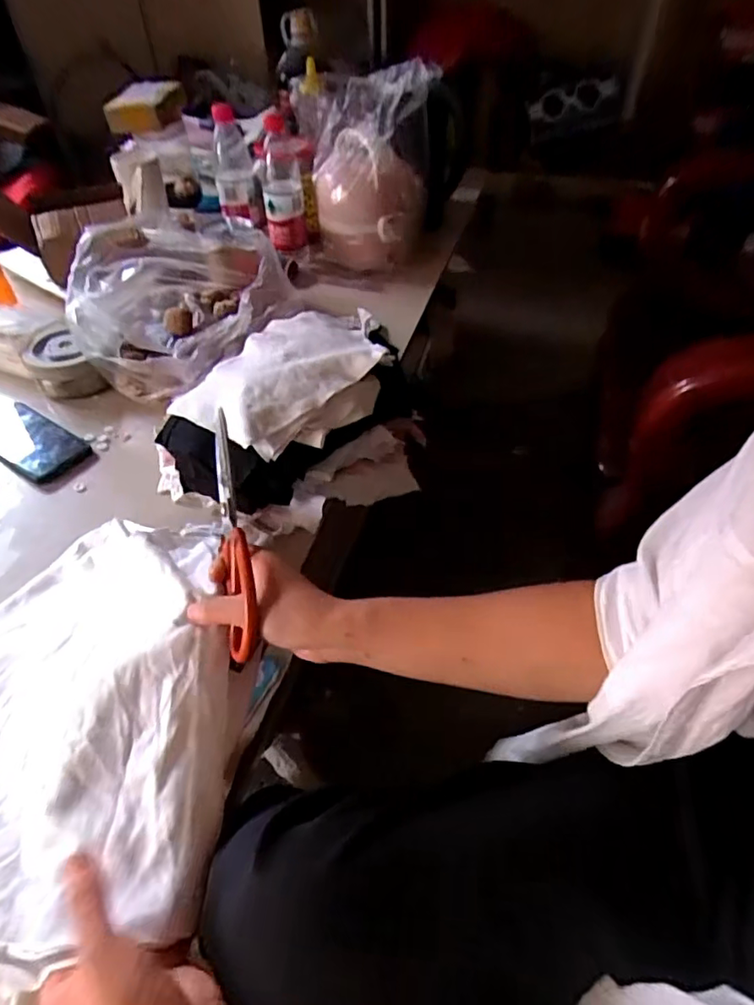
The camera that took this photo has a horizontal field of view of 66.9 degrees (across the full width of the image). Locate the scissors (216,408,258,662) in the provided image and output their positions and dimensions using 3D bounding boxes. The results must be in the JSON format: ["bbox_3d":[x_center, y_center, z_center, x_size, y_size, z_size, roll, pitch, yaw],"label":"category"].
[{"bbox_3d":[-0.113,0.024,0.445,0.022,0.053,0.192,-8,72,-11],"label":"scissors"}]

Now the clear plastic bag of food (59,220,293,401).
[{"bbox_3d":[-0.248,-0.268,0.758,0.268,0.122,0.275,-11,49,-9],"label":"clear plastic bag of food"}]

